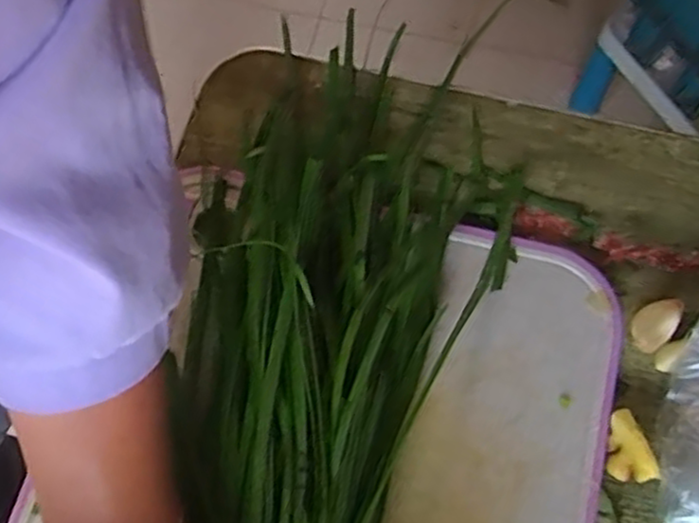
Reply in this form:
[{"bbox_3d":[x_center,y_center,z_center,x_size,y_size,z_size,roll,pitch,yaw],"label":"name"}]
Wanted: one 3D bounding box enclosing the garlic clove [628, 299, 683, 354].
[{"bbox_3d":[0.159,0.032,0.383,0.030,0.013,0.019,-39,74,-12],"label":"garlic clove"}]

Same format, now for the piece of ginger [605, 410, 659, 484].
[{"bbox_3d":[0.134,0.091,0.359,0.020,0.016,0.034,-19,71,-6],"label":"piece of ginger"}]

